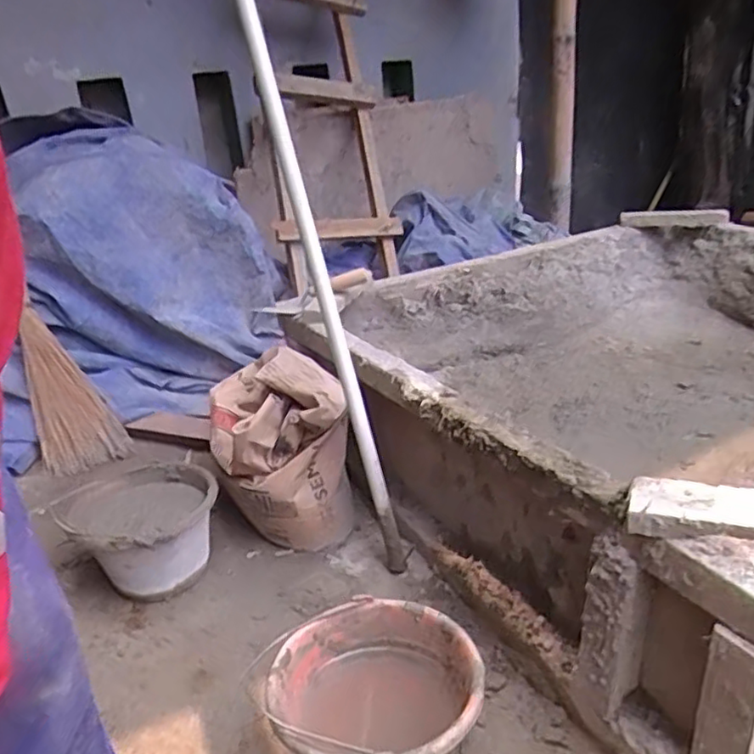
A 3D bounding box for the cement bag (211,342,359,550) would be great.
[{"bbox_3d":[-0.194,0.122,1.229,0.216,0.303,0.318,-16,28,-22],"label":"cement bag"}]

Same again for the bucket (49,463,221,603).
[{"bbox_3d":[-0.391,0.275,1.144,0.244,0.174,0.222,-4,26,2],"label":"bucket"}]

